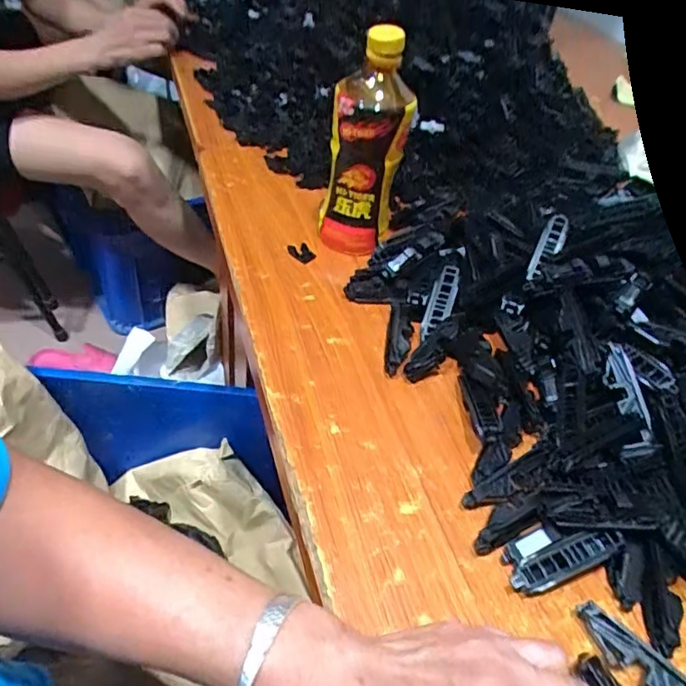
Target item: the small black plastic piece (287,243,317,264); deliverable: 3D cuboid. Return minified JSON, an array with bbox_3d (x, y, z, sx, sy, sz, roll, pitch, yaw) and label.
[{"bbox_3d":[-0.040,-0.088,0.544,0.027,0.012,0.016,3,45,-7],"label":"small black plastic piece"}]

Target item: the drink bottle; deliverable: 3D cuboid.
[{"bbox_3d":[0.021,-0.176,0.507,0.069,0.190,0.058,9,44,-1],"label":"drink bottle"}]

